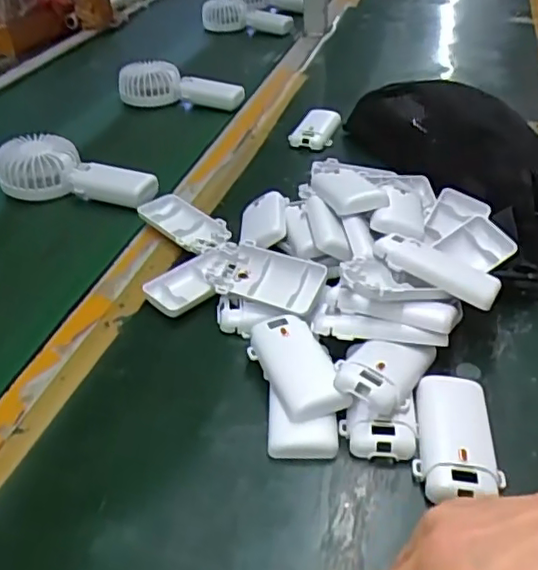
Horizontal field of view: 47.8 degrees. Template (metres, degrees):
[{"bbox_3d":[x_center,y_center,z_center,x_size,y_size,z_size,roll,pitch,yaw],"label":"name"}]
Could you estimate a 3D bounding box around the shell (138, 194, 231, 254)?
[{"bbox_3d":[-0.080,-0.056,0.574,0.046,0.018,0.096,-30,46,-31],"label":"shell"}]

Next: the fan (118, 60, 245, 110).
[{"bbox_3d":[-0.128,-0.288,0.881,0.193,0.039,0.054,7,39,11],"label":"fan"}]

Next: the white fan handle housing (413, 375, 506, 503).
[{"bbox_3d":[0.114,0.091,0.374,0.048,0.018,0.091,2,38,5],"label":"white fan handle housing"}]

